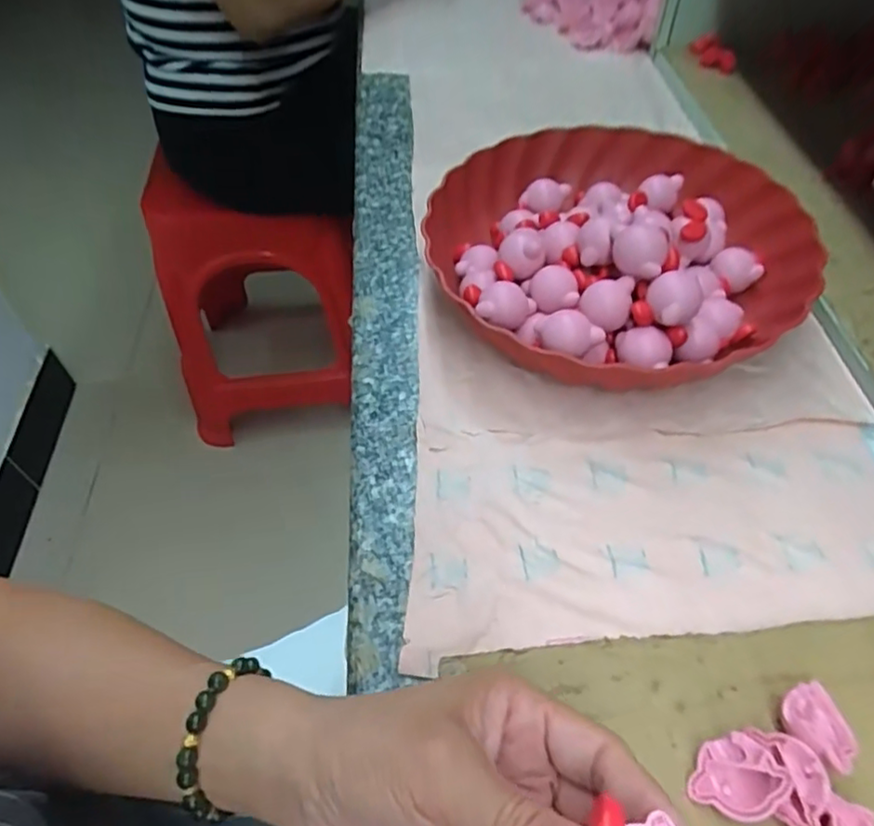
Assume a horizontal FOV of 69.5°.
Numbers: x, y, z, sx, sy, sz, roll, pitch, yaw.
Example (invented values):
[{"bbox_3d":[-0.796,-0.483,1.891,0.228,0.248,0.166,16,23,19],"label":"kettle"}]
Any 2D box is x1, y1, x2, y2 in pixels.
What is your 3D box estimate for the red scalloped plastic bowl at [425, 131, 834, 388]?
[{"bbox_3d":[0.122,-0.118,0.412,0.223,0.072,0.244,-7,52,-3],"label":"red scalloped plastic bowl"}]

